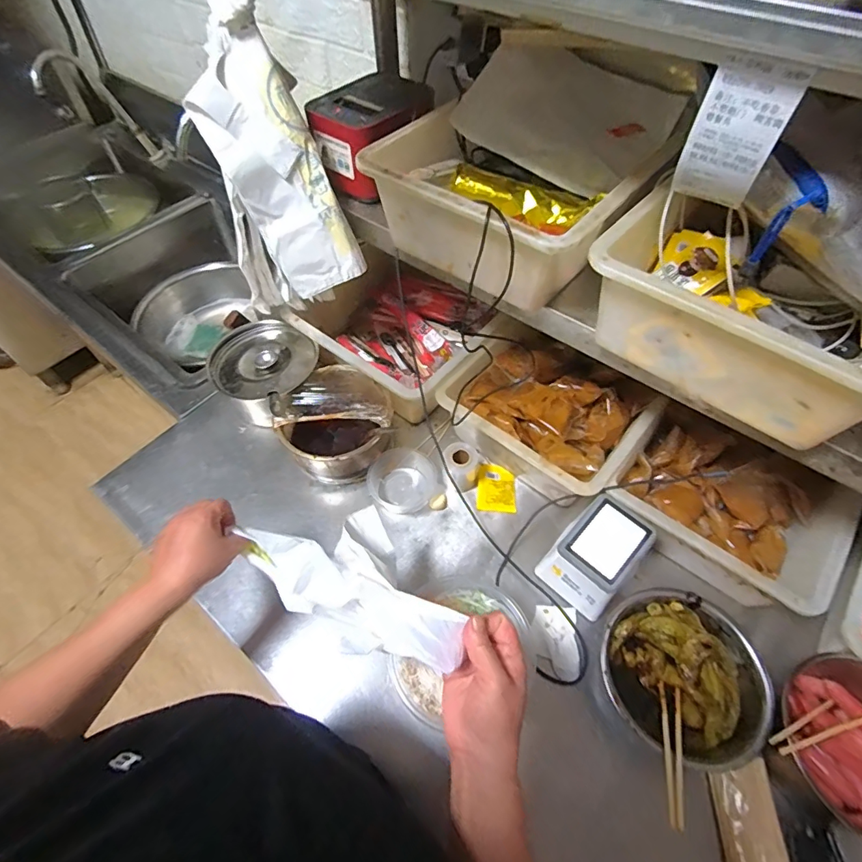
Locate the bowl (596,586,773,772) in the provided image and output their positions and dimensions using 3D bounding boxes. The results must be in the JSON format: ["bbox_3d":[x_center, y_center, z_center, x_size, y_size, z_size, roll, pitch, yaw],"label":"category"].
[{"bbox_3d":[0.291,0.286,0.556,0.161,0.078,0.176,0,56,1],"label":"bowl"}]

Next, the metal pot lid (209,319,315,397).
[{"bbox_3d":[-0.279,-0.122,0.784,0.172,0.029,0.165,-4,56,-2],"label":"metal pot lid"}]

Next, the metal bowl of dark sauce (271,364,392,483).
[{"bbox_3d":[-0.145,-0.002,0.745,0.161,0.101,0.159,0,56,1],"label":"metal bowl of dark sauce"}]

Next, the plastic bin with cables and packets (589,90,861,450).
[{"bbox_3d":[0.309,-0.140,0.434,0.270,0.168,0.223,35,63,22],"label":"plastic bin with cables and packets"}]

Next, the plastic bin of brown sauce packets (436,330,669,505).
[{"bbox_3d":[0.172,-0.017,0.736,0.278,0.123,0.234,36,63,23],"label":"plastic bin of brown sauce packets"}]

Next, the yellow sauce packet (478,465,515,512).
[{"bbox_3d":[0.103,0.091,0.739,0.059,0.008,0.078,5,56,4],"label":"yellow sauce packet"}]

